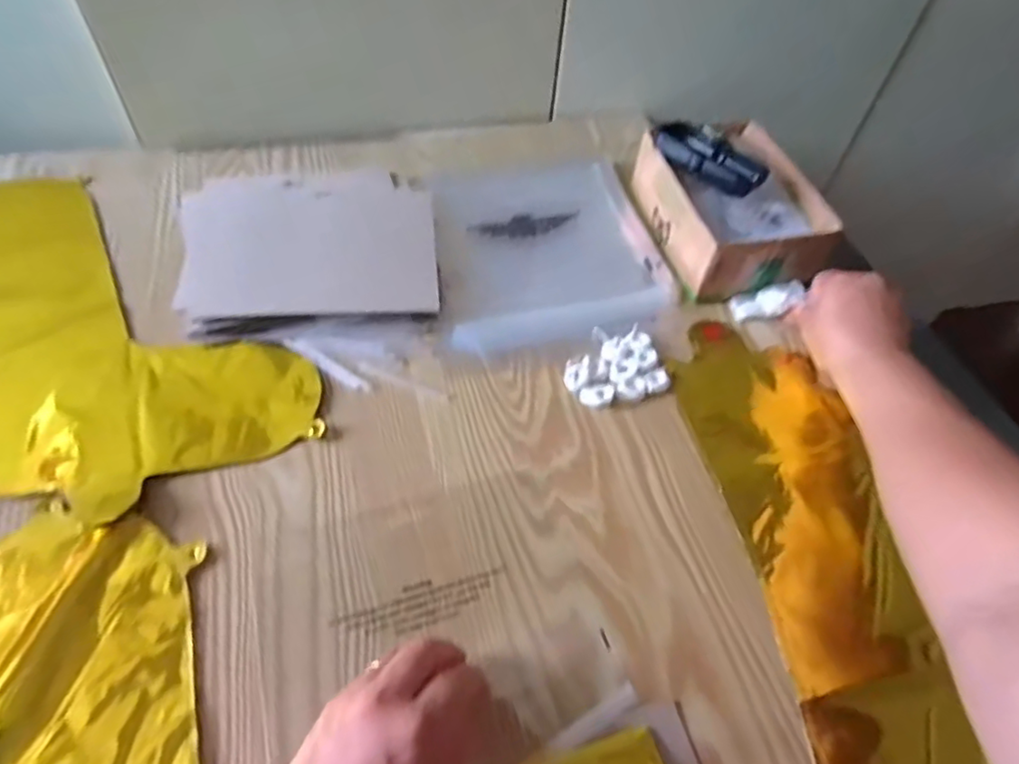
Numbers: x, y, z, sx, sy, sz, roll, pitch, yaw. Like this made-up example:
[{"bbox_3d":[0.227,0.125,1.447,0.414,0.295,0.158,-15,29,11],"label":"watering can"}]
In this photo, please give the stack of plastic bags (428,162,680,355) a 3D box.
[{"bbox_3d":[0.033,-0.138,0.599,0.219,0.015,0.240,-10,53,-12],"label":"stack of plastic bags"}]

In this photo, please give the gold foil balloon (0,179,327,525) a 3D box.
[{"bbox_3d":[-0.338,-0.059,0.506,0.232,0.014,0.391,-26,58,-22],"label":"gold foil balloon"}]

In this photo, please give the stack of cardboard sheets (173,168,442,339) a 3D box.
[{"bbox_3d":[-0.177,-0.123,0.552,0.217,0.027,0.186,-5,53,-8],"label":"stack of cardboard sheets"}]

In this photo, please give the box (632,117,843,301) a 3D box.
[{"bbox_3d":[0.210,-0.172,0.591,0.125,0.078,0.185,-8,53,-10],"label":"box"}]

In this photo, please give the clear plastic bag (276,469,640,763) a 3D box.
[{"bbox_3d":[-0.043,0.150,0.382,0.186,0.005,0.174,-15,55,-15],"label":"clear plastic bag"}]

